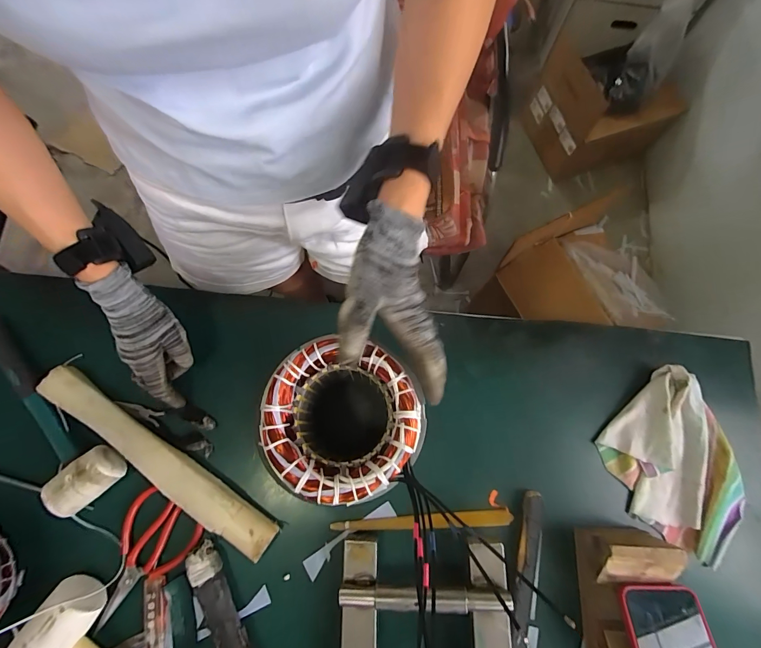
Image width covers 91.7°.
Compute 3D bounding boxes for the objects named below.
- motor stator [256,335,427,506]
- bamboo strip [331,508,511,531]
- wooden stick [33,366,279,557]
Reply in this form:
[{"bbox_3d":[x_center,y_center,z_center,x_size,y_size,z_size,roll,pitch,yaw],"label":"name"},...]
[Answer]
[{"bbox_3d":[-0.034,0.096,0.380,0.124,0.155,0.125,8,76,0],"label":"motor stator"},{"bbox_3d":[0.049,0.238,0.445,0.212,0.012,0.017,-3,76,-2],"label":"bamboo strip"},{"bbox_3d":[-0.266,0.159,0.442,0.330,0.032,0.043,35,78,7],"label":"wooden stick"}]

